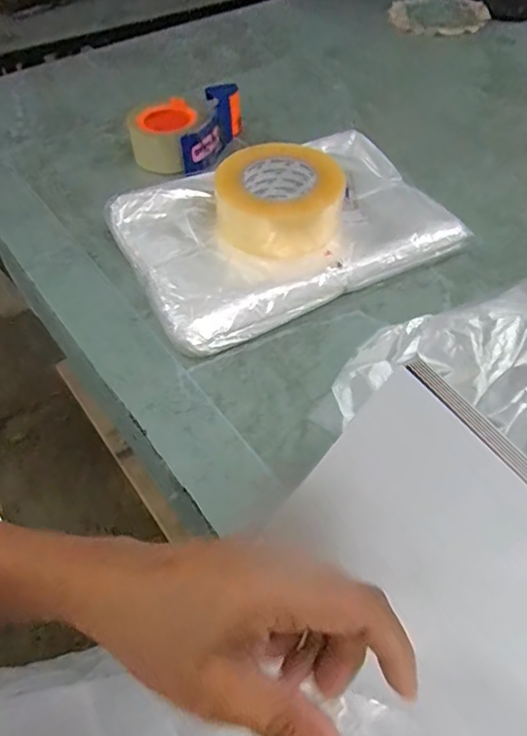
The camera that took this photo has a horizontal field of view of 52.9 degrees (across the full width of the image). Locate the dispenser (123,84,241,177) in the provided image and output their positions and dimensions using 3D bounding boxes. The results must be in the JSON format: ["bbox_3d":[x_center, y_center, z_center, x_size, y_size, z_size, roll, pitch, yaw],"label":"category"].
[{"bbox_3d":[-0.106,-0.325,0.714,0.113,0.062,0.154,17,53,14],"label":"dispenser"}]

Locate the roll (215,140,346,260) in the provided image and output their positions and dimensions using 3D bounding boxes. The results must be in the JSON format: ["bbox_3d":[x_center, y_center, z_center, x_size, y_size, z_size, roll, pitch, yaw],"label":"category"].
[{"bbox_3d":[0.016,-0.188,0.563,0.132,0.058,0.140,-1,52,-1],"label":"roll"}]

